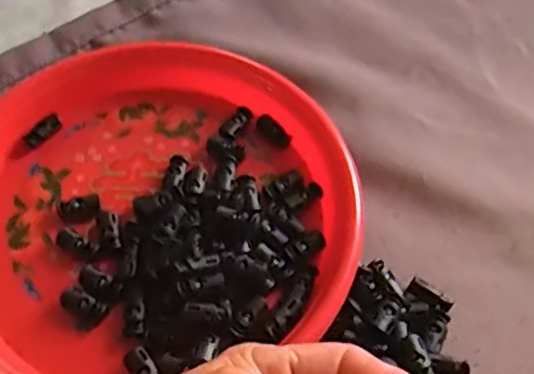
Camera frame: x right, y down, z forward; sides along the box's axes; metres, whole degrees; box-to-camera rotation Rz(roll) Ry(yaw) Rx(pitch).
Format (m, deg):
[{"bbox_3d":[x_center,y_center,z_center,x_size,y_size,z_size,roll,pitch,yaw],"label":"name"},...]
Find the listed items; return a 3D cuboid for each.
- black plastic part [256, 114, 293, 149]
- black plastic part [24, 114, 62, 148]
[{"bbox_3d":[0.004,-0.039,0.439,0.014,0.006,0.031,-31,64,-18],"label":"black plastic part"},{"bbox_3d":[-0.156,-0.039,0.446,0.011,0.008,0.028,32,63,18],"label":"black plastic part"}]

